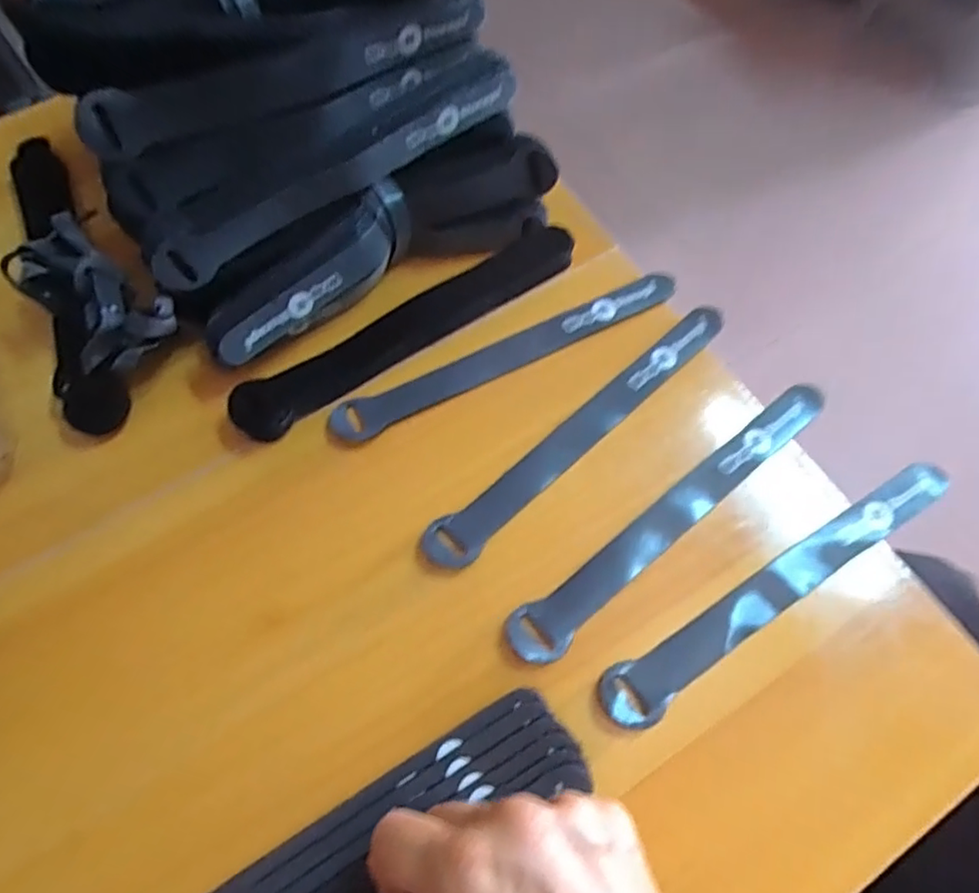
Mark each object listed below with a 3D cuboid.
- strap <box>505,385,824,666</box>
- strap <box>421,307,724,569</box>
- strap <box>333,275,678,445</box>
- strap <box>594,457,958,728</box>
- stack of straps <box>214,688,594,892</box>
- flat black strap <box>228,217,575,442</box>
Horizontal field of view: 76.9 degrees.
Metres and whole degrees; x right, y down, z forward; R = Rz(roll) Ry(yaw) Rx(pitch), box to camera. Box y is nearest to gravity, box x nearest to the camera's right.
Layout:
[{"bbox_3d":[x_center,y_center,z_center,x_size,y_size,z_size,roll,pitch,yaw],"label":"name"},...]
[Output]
[{"bbox_3d":[0.089,0.032,0.292,0.195,0.006,0.026,-36,72,-14],"label":"strap"},{"bbox_3d":[0.047,-0.009,0.311,0.196,0.005,0.025,-39,72,-15],"label":"strap"},{"bbox_3d":[0.011,-0.049,0.330,0.197,0.007,0.023,-25,69,-11],"label":"strap"},{"bbox_3d":[0.132,0.062,0.279,0.191,0.010,0.024,-31,70,-13],"label":"strap"},{"bbox_3d":[-0.054,0.165,0.233,0.199,0.013,0.050,-31,70,-12],"label":"stack of straps"},{"bbox_3d":[-0.039,-0.063,0.326,0.200,0.020,0.025,-32,71,-13],"label":"flat black strap"}]

